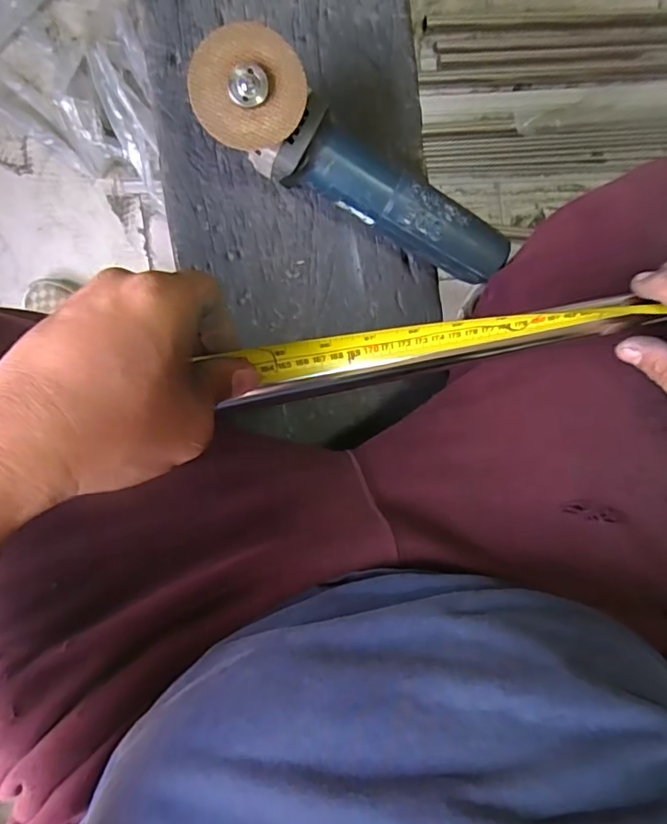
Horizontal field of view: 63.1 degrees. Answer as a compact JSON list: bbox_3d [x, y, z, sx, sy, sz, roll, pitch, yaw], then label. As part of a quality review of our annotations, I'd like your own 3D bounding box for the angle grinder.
[{"bbox_3d":[0.024,-0.208,0.472,0.287,0.094,0.081,25,93,-9],"label":"angle grinder"}]

